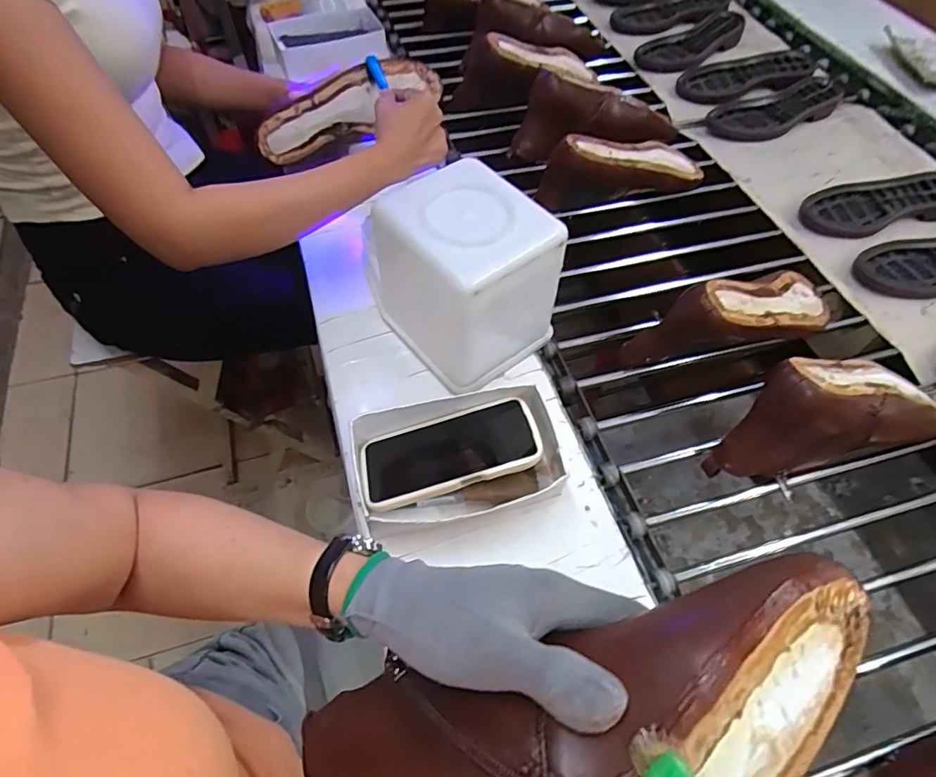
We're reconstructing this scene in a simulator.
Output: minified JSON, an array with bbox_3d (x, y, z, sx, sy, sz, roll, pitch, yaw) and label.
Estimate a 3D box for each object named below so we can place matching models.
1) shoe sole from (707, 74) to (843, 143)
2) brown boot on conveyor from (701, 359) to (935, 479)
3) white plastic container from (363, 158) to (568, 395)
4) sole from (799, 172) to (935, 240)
[{"bbox_3d":[0.572,-0.510,0.960,0.271,0.024,0.103,-19,58,-13],"label":"shoe sole"},{"bbox_3d":[0.386,0.018,0.557,0.271,0.119,0.091,-10,56,-7],"label":"brown boot on conveyor"},{"bbox_3d":[-0.005,-0.116,0.552,0.136,0.165,0.157,-36,63,-22],"label":"white plastic container"},{"bbox_3d":[0.640,-0.289,0.814,0.275,0.026,0.103,-13,57,-10],"label":"sole"}]

